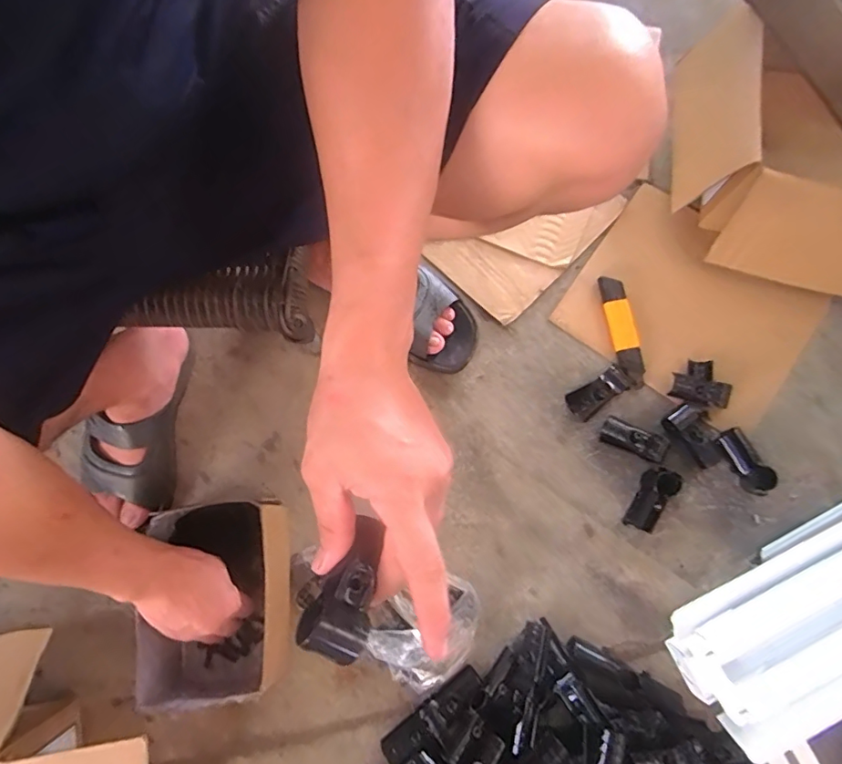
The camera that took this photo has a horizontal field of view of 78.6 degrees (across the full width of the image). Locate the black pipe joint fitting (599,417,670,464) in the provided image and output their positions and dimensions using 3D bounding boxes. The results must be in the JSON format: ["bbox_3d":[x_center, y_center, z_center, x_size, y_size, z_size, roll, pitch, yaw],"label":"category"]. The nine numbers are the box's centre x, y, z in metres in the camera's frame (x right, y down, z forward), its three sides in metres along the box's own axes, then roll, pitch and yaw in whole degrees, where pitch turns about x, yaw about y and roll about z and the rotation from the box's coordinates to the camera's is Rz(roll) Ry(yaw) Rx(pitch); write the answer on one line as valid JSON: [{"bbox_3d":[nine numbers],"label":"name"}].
[{"bbox_3d":[0.268,0.074,0.649,0.078,0.020,0.035,23,79,16],"label":"black pipe joint fitting"}]

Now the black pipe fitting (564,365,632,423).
[{"bbox_3d":[0.228,0.012,0.658,0.082,0.027,0.039,-36,81,-7],"label":"black pipe fitting"}]

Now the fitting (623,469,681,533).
[{"bbox_3d":[0.283,0.144,0.626,0.041,0.030,0.078,32,80,5],"label":"fitting"}]

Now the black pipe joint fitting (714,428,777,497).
[{"bbox_3d":[0.401,0.100,0.635,0.034,0.030,0.085,-28,80,-6],"label":"black pipe joint fitting"}]

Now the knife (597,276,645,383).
[{"bbox_3d":[0.267,-0.070,0.683,0.032,0.013,0.144,-12,79,-3],"label":"knife"}]

